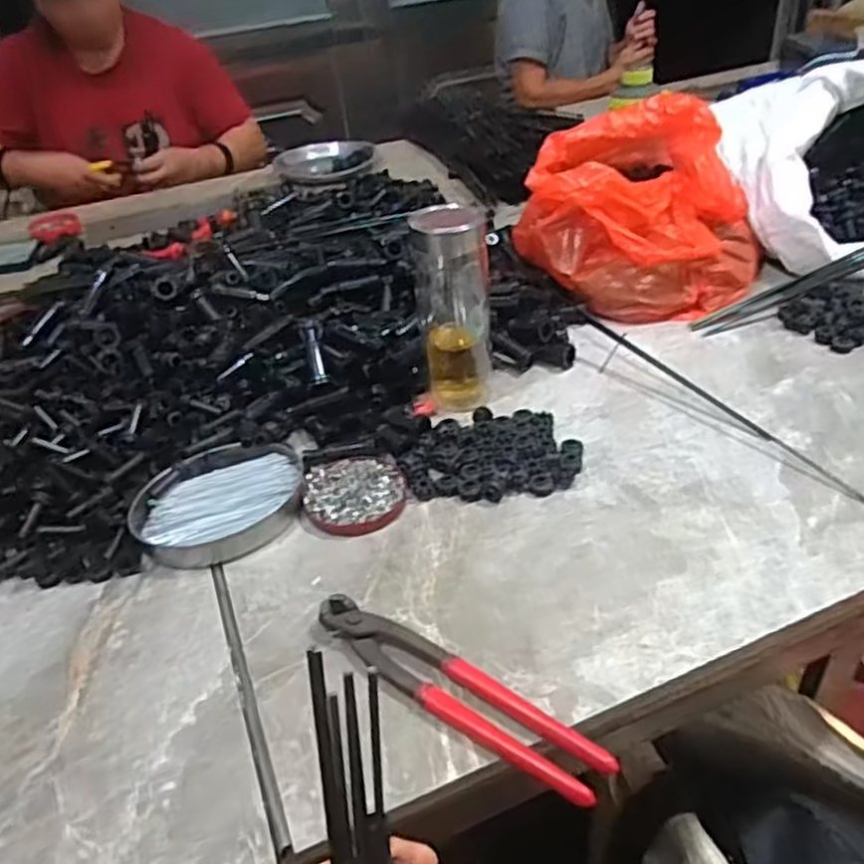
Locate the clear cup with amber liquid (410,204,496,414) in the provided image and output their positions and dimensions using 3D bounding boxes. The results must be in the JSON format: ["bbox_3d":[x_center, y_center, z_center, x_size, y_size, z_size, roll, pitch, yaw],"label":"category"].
[{"bbox_3d":[0.022,-0.117,0.660,0.061,0.168,0.057,-4,37,3],"label":"clear cup with amber liquid"}]

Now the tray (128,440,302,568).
[{"bbox_3d":[-0.168,0.056,0.588,0.133,0.028,0.103,-19,39,-16],"label":"tray"}]

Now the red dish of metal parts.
[{"bbox_3d":[-0.063,0.049,0.594,0.078,0.012,0.078,-4,37,3],"label":"red dish of metal parts"}]

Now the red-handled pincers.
[{"bbox_3d":[0.010,0.153,0.438,0.201,0.017,0.033,22,45,32],"label":"red-handled pincers"}]

